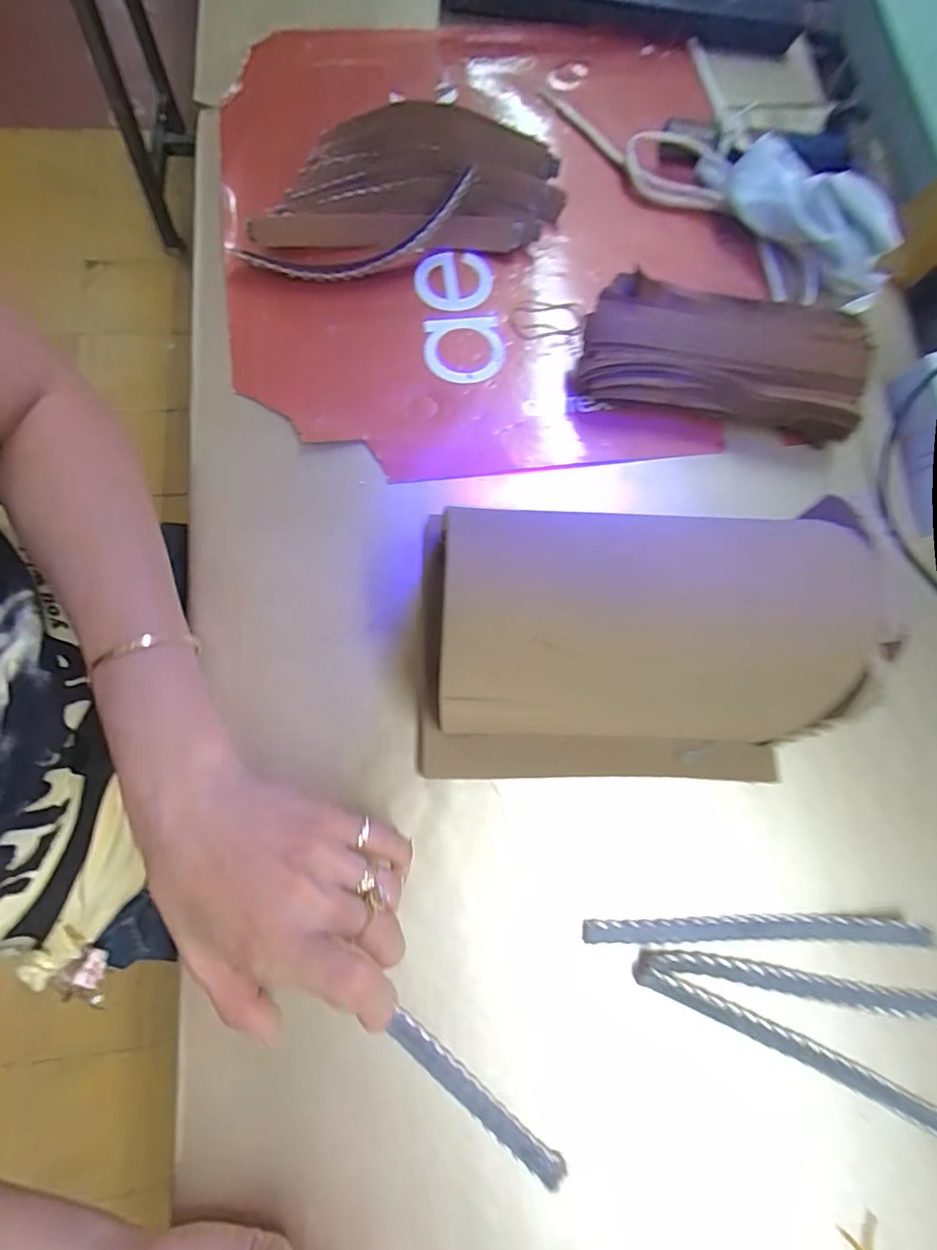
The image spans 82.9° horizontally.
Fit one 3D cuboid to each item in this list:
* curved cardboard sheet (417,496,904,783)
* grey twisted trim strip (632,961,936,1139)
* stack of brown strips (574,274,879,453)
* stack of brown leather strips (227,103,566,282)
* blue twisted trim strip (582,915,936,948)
[{"bbox_3d":[0.078,0.015,0.269,0.205,0.111,0.125,1,76,-1],"label":"curved cardboard sheet"},{"bbox_3d":[0.177,0.226,0.278,0.189,0.008,0.014,26,77,3],"label":"grey twisted trim strip"},{"bbox_3d":[0.169,-0.176,0.355,0.185,0.042,0.077,9,76,1],"label":"stack of brown strips"},{"bbox_3d":[-0.049,-0.313,0.384,0.236,0.033,0.114,-17,77,-5],"label":"stack of brown leather strips"},{"bbox_3d":[0.157,0.170,0.295,0.186,0.017,0.013,1,76,-1],"label":"blue twisted trim strip"}]

